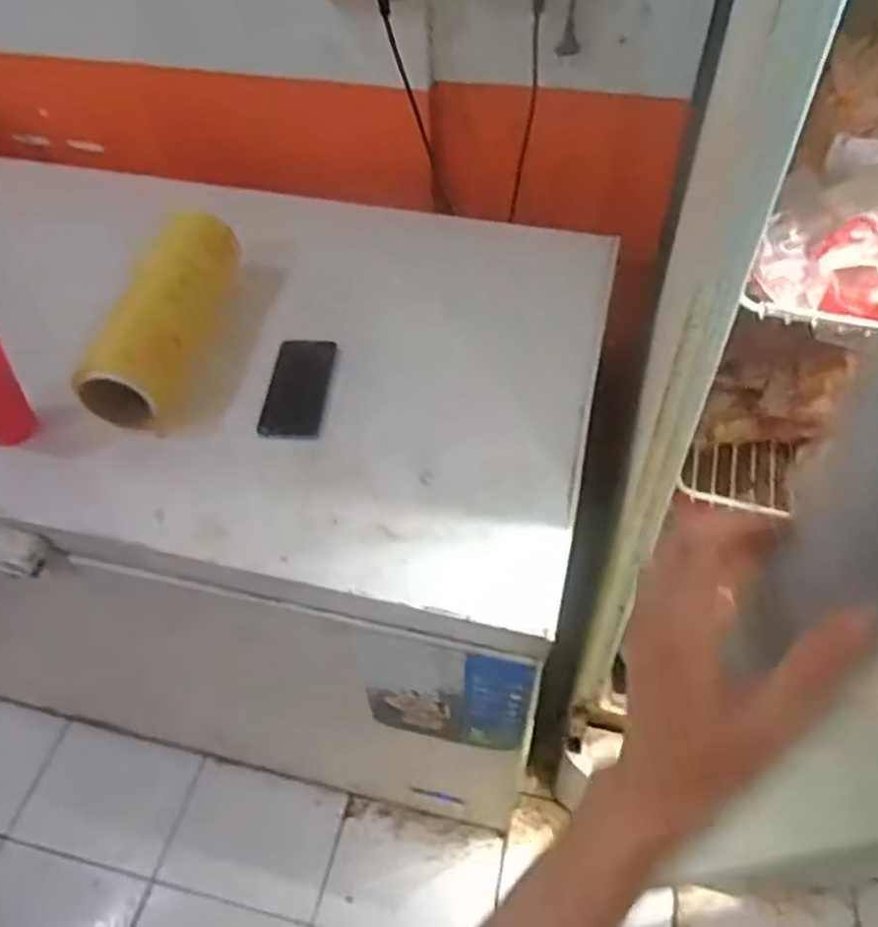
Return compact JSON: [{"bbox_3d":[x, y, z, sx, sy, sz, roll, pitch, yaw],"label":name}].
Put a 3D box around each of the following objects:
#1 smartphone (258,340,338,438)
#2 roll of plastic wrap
[{"bbox_3d":[-0.173,-0.094,0.949,0.073,0.016,0.148,4,51,5],"label":"smartphone"},{"bbox_3d":[-0.321,-0.188,0.922,0.083,0.094,0.301,13,58,11],"label":"roll of plastic wrap"}]

